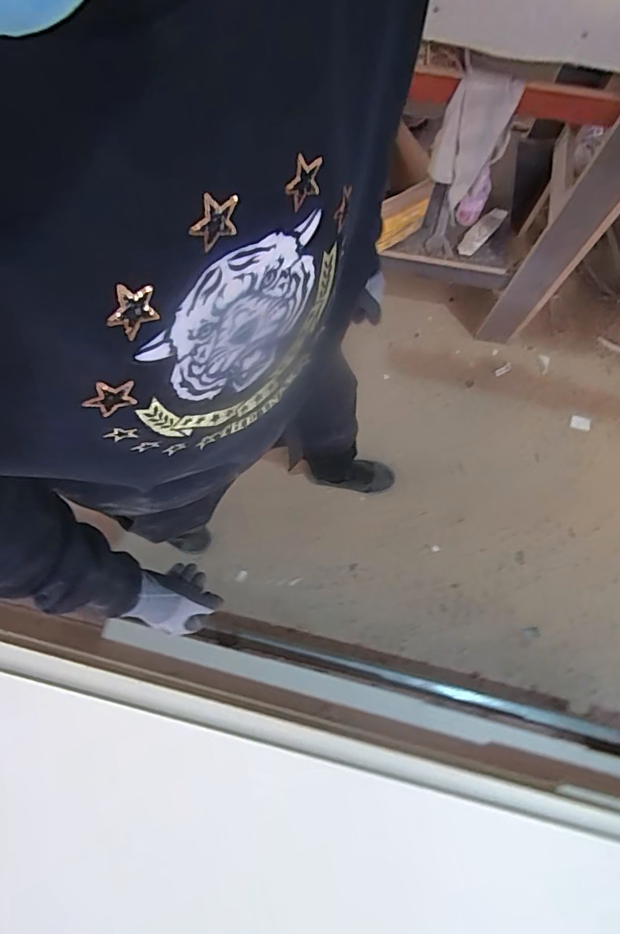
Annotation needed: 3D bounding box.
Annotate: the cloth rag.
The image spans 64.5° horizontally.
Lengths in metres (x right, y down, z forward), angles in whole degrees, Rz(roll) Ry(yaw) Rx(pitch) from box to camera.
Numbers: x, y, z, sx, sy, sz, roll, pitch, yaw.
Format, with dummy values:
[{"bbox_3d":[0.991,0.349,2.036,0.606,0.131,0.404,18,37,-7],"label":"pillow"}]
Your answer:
[{"bbox_3d":[0.301,-0.624,0.949,0.114,0.253,0.074,24,78,4],"label":"cloth rag"}]

